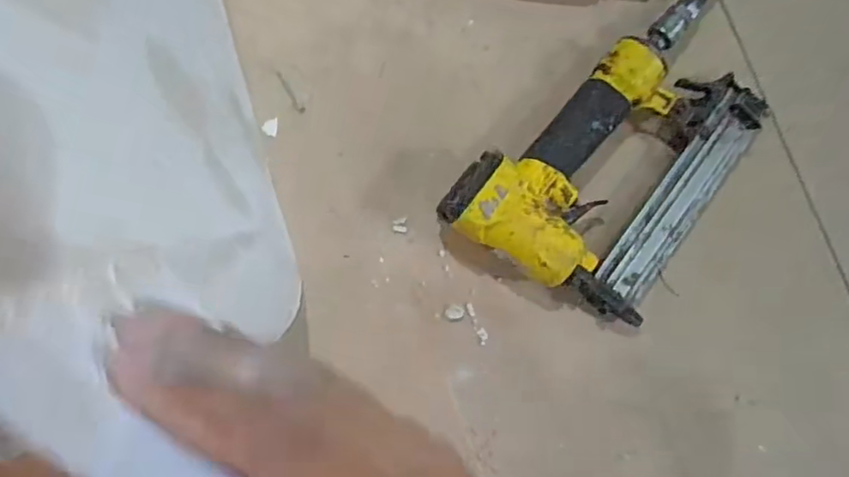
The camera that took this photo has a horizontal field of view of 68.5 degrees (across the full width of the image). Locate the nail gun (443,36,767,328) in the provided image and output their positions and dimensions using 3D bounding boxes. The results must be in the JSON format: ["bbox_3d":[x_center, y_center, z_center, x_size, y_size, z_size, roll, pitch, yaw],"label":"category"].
[{"bbox_3d":[0.142,-0.059,0.474,0.166,0.053,0.215,35,85,2],"label":"nail gun"}]

